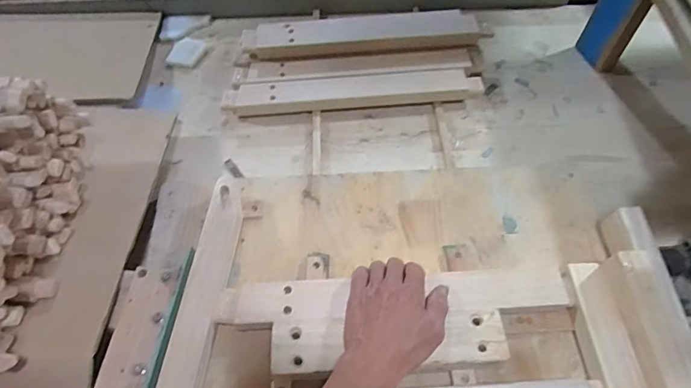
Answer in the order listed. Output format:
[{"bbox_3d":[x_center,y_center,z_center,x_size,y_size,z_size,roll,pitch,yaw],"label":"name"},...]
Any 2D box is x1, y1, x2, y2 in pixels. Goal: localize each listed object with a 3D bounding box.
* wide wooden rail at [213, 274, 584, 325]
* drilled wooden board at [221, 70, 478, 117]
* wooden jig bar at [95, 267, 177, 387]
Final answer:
[{"bbox_3d":[0.060,0.121,0.525,0.406,0.017,0.051,-2,58,1],"label":"wide wooden rail"},{"bbox_3d":[0.015,-0.171,0.773,0.423,0.035,0.060,-4,58,-3],"label":"drilled wooden board"},{"bbox_3d":[-0.225,0.164,0.489,0.051,0.019,0.165,5,58,3],"label":"wooden jig bar"}]

